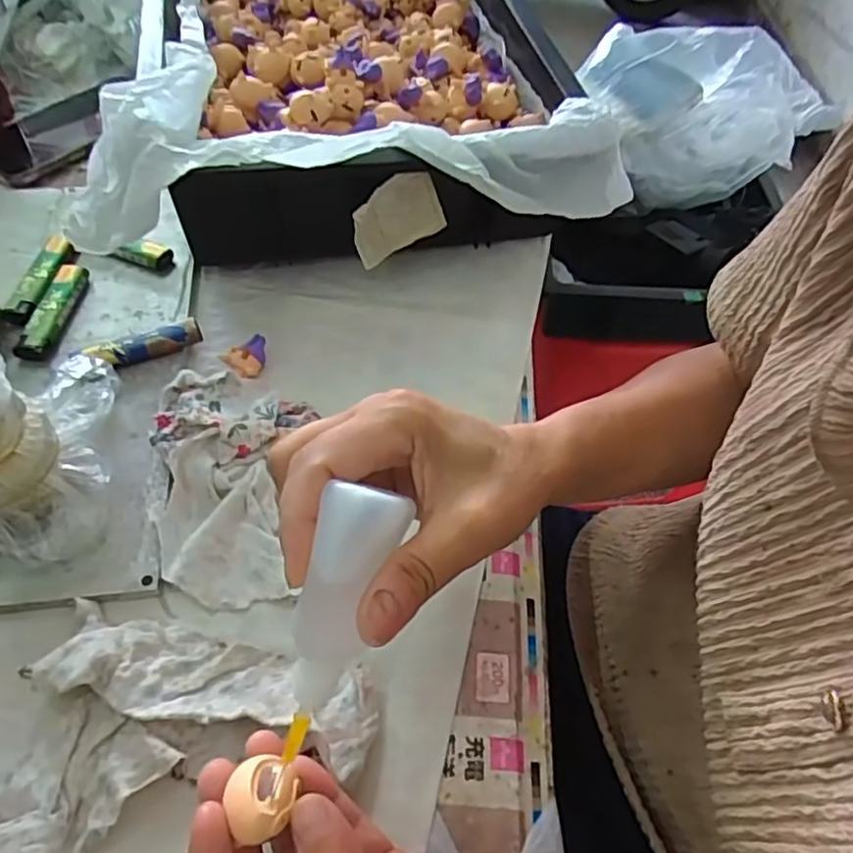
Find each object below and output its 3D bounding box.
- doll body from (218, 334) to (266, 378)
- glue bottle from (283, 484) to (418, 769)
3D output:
[{"bbox_3d":[-0.118,-0.047,0.433,0.025,0.014,0.028,18,54,8],"label":"doll body"},{"bbox_3d":[-0.033,0.069,0.233,0.025,0.018,0.098,18,96,8],"label":"glue bottle"}]

